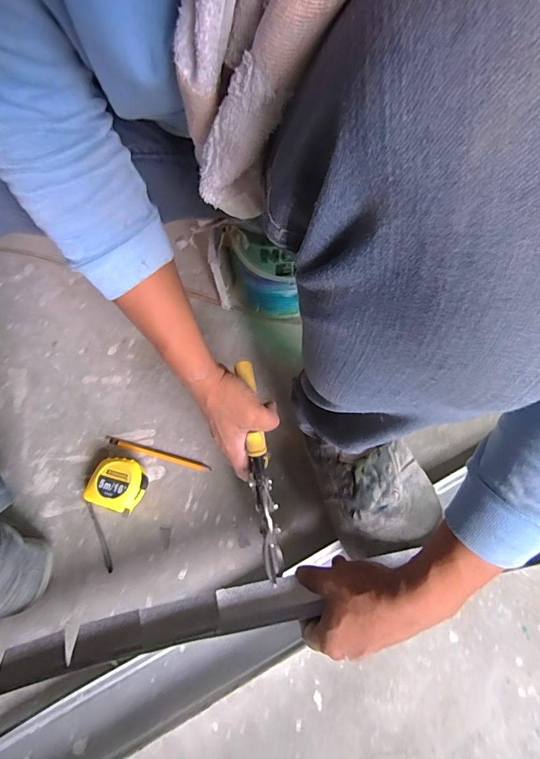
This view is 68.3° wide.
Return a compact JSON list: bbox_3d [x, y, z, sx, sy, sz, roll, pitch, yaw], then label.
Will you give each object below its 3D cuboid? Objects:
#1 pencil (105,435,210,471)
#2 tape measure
[{"bbox_3d":[-0.164,0.106,0.574,0.164,0.004,0.012,13,62,11],"label":"pencil"},{"bbox_3d":[-0.204,0.143,0.540,0.070,0.037,0.067,17,63,14],"label":"tape measure"}]

